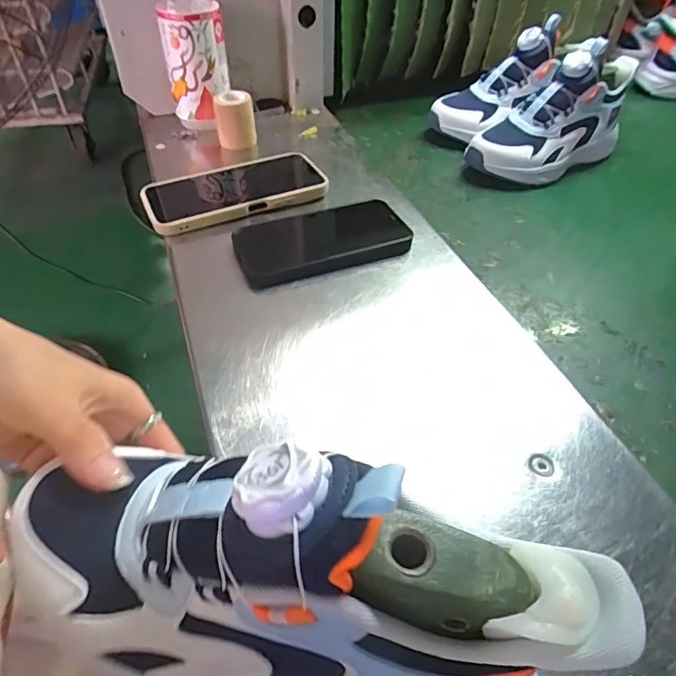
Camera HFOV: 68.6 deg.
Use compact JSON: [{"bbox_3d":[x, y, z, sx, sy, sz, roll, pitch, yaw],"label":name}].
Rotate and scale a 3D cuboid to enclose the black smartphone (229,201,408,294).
[{"bbox_3d":[-0.014,-0.089,0.435,0.148,0.018,0.084,-14,50,-11],"label":"black smartphone"}]

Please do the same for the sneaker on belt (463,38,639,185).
[{"bbox_3d":[0.264,-0.275,0.601,0.226,0.114,0.087,-25,50,-23],"label":"sneaker on belt"}]

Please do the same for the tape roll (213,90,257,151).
[{"bbox_3d":[-0.117,-0.246,0.566,0.043,0.058,0.034,-10,46,-11],"label":"tape roll"}]

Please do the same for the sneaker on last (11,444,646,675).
[{"bbox_3d":[-0.026,0.087,0.170,0.221,0.110,0.071,14,47,13],"label":"sneaker on last"}]

